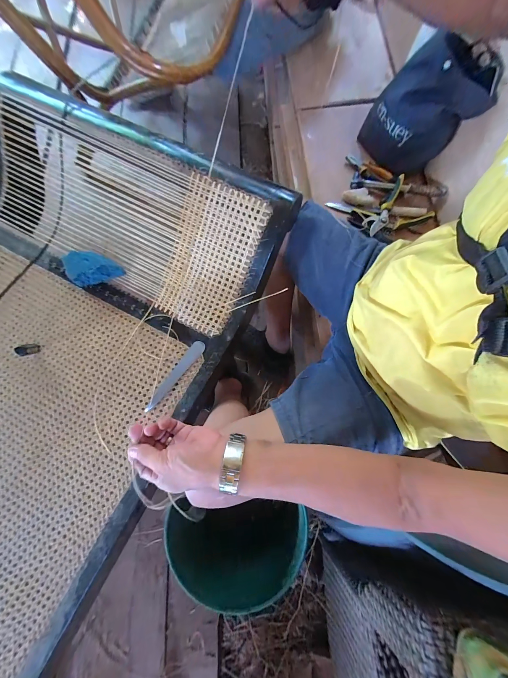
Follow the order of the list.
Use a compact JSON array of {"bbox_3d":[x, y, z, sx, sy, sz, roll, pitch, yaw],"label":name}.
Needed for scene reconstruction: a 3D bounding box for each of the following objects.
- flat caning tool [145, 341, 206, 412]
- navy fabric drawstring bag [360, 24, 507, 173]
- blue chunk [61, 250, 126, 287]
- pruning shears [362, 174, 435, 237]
[{"bbox_3d":[-0.175,0.080,0.538,0.027,0.004,0.183,37,80,10],"label":"flat caning tool"},{"bbox_3d":[0.431,-0.582,0.617,0.196,0.195,0.176,-16,76,-3],"label":"navy fabric drawstring bag"},{"bbox_3d":[-0.368,-0.167,0.566,0.116,0.059,0.063,-12,76,-1],"label":"blue chunk"},{"bbox_3d":[0.377,-0.323,0.638,0.162,0.051,0.130,-44,79,-9],"label":"pruning shears"}]

